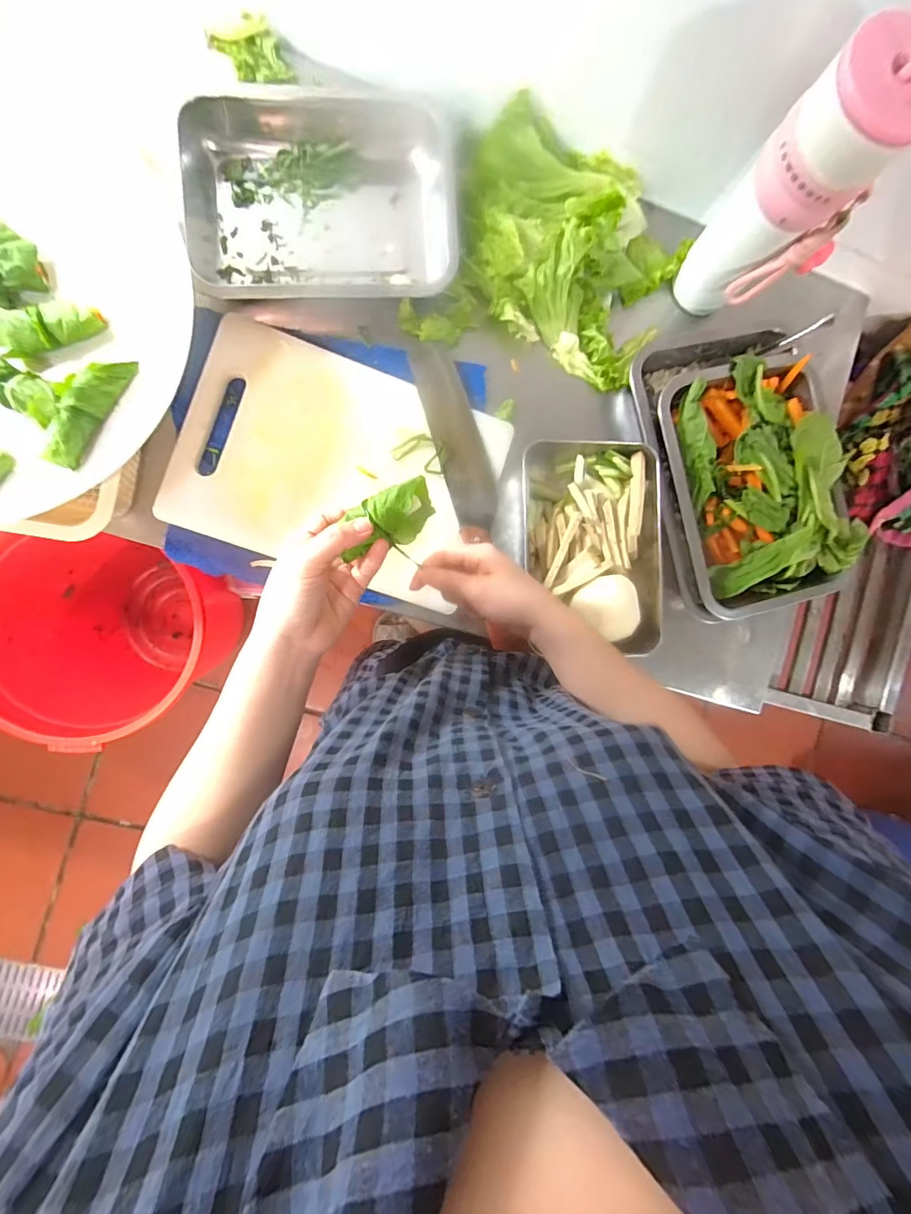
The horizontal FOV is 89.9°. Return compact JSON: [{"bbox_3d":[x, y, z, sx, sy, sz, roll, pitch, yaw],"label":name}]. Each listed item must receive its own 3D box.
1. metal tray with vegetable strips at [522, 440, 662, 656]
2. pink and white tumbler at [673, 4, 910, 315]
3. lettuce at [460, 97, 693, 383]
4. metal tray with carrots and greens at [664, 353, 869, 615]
[{"bbox_3d":[0.144,-0.065,0.480,0.136,0.055,0.220,-5,89,-9],"label":"metal tray with vegetable strips"},{"bbox_3d":[0.291,-0.352,0.408,0.076,0.222,0.091,-16,91,-9],"label":"pink and white tumbler"},{"bbox_3d":[0.119,-0.387,0.477,0.245,0.059,0.213,28,85,-7],"label":"lettuce"},{"bbox_3d":[0.318,-0.130,0.489,0.187,0.063,0.269,-16,91,-9],"label":"metal tray with carrots and greens"}]

